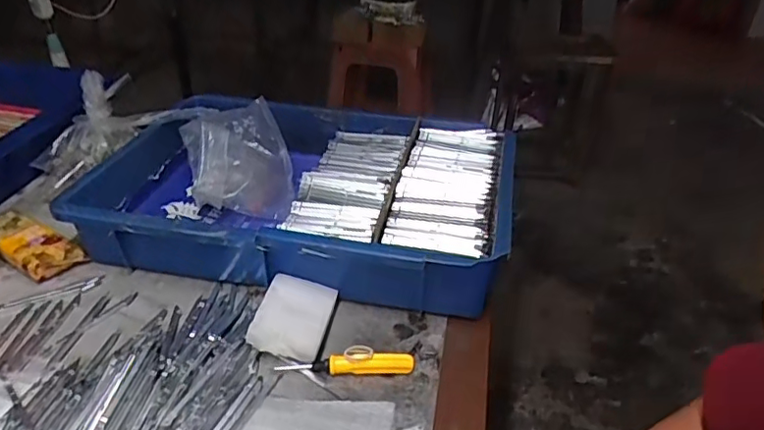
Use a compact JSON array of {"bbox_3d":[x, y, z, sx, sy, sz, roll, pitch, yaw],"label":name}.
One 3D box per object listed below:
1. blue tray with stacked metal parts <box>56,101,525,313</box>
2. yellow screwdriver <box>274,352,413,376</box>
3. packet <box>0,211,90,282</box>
[{"bbox_3d":[-0.082,-0.024,0.639,0.424,0.097,0.275,8,33,7],"label":"blue tray with stacked metal parts"},{"bbox_3d":[-0.030,0.125,0.478,0.111,0.017,0.014,1,33,-3],"label":"yellow screwdriver"},{"bbox_3d":[-0.360,0.033,0.580,0.105,0.034,0.049,19,36,23],"label":"packet"}]

